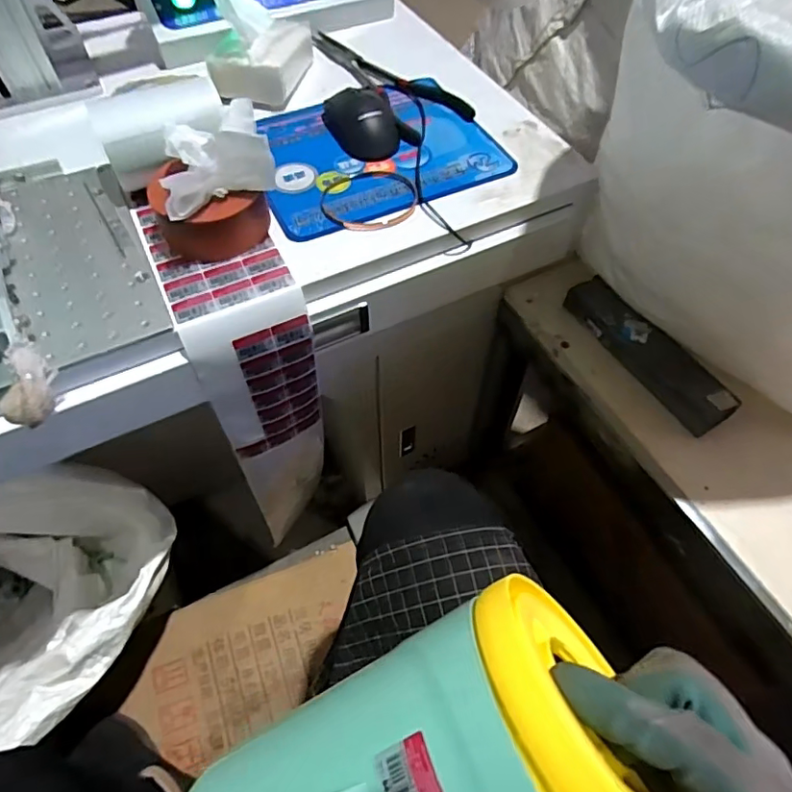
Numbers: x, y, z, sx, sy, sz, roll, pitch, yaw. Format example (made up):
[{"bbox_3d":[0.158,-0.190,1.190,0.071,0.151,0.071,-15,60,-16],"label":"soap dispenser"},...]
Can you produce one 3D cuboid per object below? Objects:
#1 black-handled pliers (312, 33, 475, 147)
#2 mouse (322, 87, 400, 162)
[{"bbox_3d":[-0.025,-0.387,0.666,0.097,0.014,0.266,-32,63,-19],"label":"black-handled pliers"},{"bbox_3d":[-0.035,-0.298,0.596,0.065,0.032,0.091,-21,60,-14],"label":"mouse"}]

